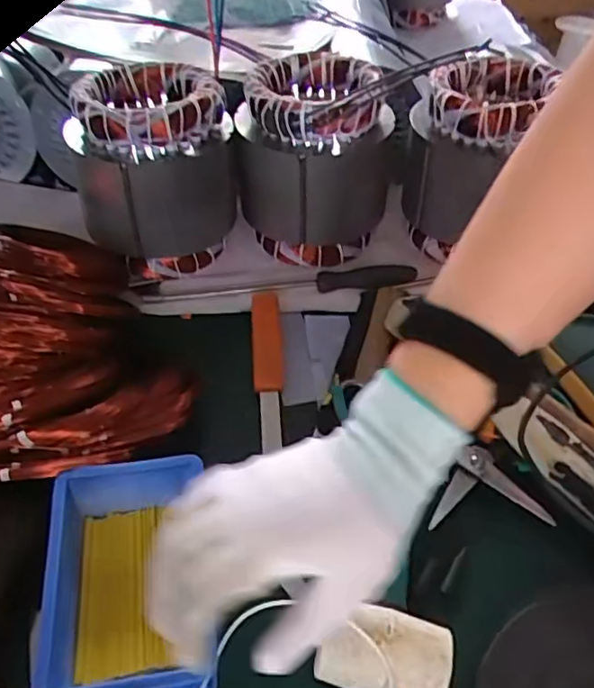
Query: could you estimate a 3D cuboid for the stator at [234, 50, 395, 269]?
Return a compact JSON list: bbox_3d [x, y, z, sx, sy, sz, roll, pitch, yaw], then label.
[{"bbox_3d":[0.023,-0.192,0.663,0.147,0.173,0.142,13,47,10],"label":"stator"}]

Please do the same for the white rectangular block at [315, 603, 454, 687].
[{"bbox_3d":[0.052,0.180,0.365,0.072,0.034,0.046,15,47,11],"label":"white rectangular block"}]

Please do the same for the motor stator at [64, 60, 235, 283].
[{"bbox_3d":[-0.145,-0.177,0.641,0.154,0.175,0.140,-9,47,-12],"label":"motor stator"}]

